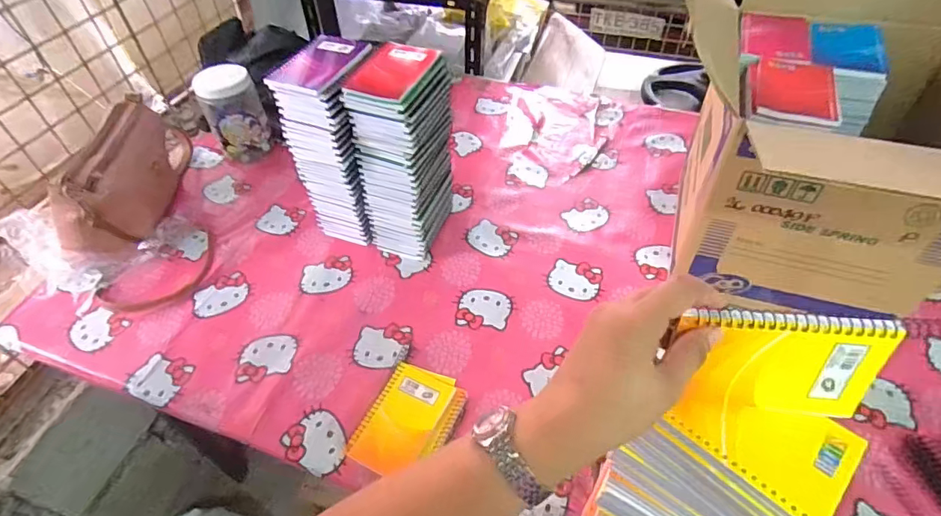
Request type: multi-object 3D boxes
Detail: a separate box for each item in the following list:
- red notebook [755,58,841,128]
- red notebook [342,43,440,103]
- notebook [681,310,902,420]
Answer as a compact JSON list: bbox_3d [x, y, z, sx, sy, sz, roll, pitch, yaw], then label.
[{"bbox_3d":[0.378,-0.196,0.573,0.080,0.012,0.135,17,52,15],"label":"red notebook"},{"bbox_3d":[-0.099,-0.247,0.646,0.086,0.007,0.137,14,51,13],"label":"red notebook"},{"bbox_3d":[0.201,0.070,0.325,0.127,0.082,0.006,4,35,6],"label":"notebook"}]

